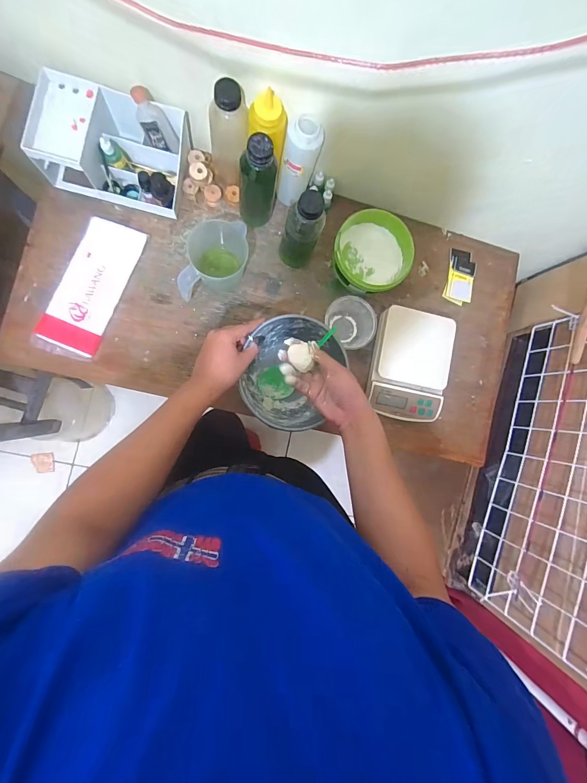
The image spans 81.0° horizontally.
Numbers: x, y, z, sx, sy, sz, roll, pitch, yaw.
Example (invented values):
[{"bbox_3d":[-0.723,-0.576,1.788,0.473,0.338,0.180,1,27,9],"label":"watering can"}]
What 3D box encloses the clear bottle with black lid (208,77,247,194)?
[{"bbox_3d":[-0.114,-0.441,0.606,0.064,0.190,0.056,-2,88,-9],"label":"clear bottle with black lid"}]

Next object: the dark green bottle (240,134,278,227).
[{"bbox_3d":[-0.063,-0.359,0.613,0.061,0.198,0.061,0,87,-9],"label":"dark green bottle"}]

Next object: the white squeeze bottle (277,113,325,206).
[{"bbox_3d":[0.009,-0.408,0.618,0.059,0.165,0.054,18,85,-8],"label":"white squeeze bottle"}]

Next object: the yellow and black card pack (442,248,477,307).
[{"bbox_3d":[0.374,-0.256,0.764,0.068,0.008,0.122,15,85,-8],"label":"yellow and black card pack"}]

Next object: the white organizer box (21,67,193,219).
[{"bbox_3d":[-0.320,-0.440,0.622,0.232,0.096,0.158,11,86,-8],"label":"white organizer box"}]

